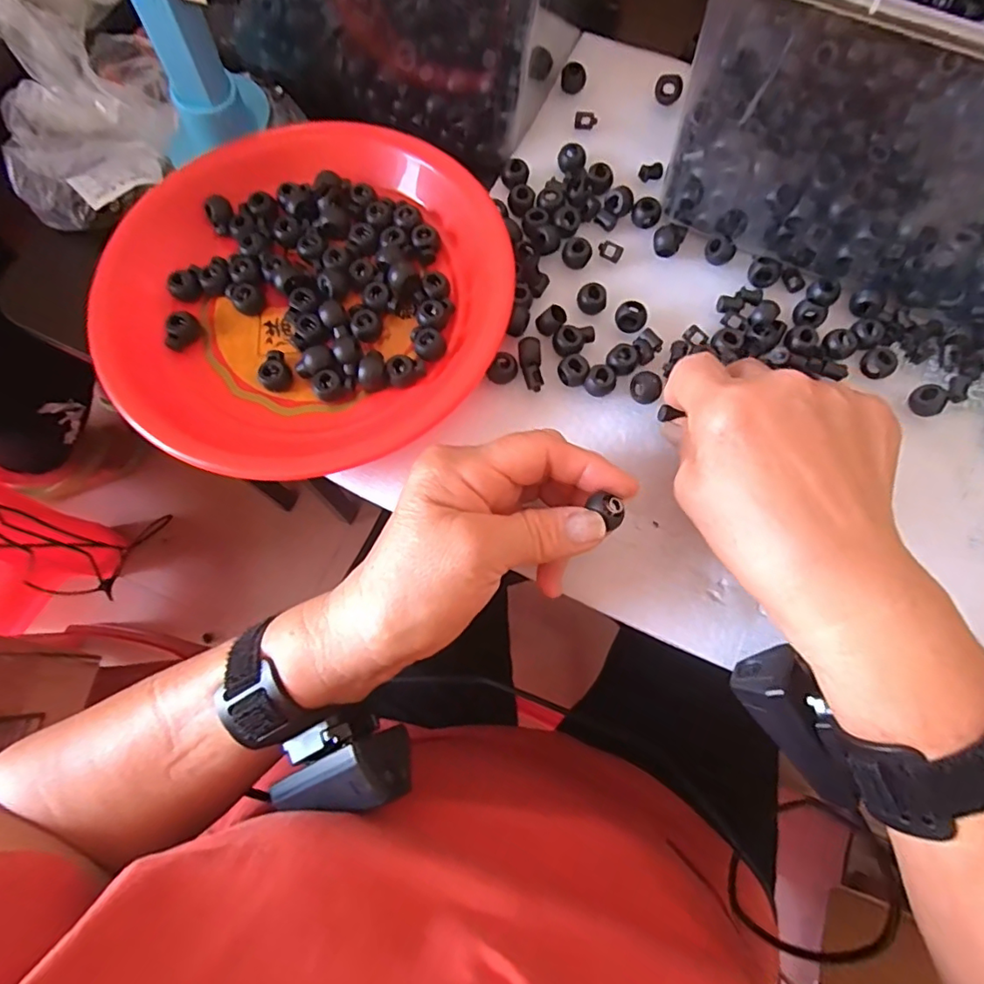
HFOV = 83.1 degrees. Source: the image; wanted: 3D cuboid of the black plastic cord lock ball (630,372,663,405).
[{"bbox_3d":[0.086,-0.058,0.307,0.017,0.014,0.014,31,76,8],"label":"black plastic cord lock ball"}]

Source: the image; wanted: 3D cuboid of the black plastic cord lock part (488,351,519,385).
[{"bbox_3d":[0.007,-0.069,0.310,0.014,0.011,0.015,35,76,9],"label":"black plastic cord lock part"}]

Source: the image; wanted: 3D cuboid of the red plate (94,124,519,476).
[{"bbox_3d":[-0.105,-0.125,0.311,0.219,0.046,0.234,0,74,-1],"label":"red plate"}]

